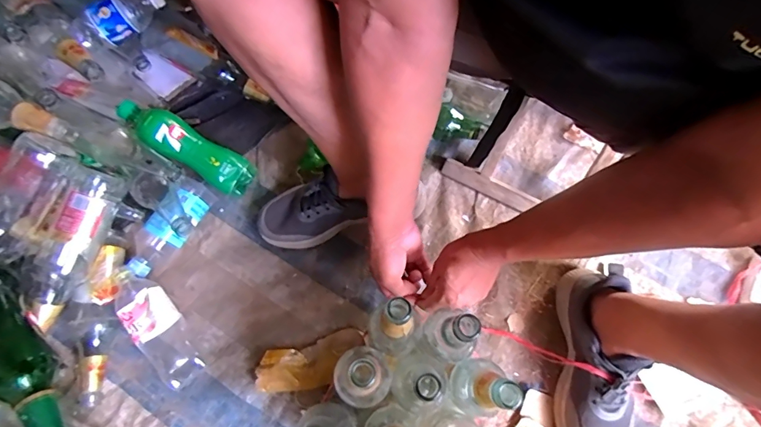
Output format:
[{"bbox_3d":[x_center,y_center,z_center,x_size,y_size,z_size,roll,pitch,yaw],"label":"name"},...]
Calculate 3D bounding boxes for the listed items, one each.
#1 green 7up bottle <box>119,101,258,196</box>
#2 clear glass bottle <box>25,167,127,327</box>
[{"bbox_3d":[-0.314,-0.109,0.676,0.221,0.055,0.070,33,69,-16],"label":"green 7up bottle"},{"bbox_3d":[-0.444,0.041,0.592,0.074,0.073,0.226,20,84,5],"label":"clear glass bottle"}]

